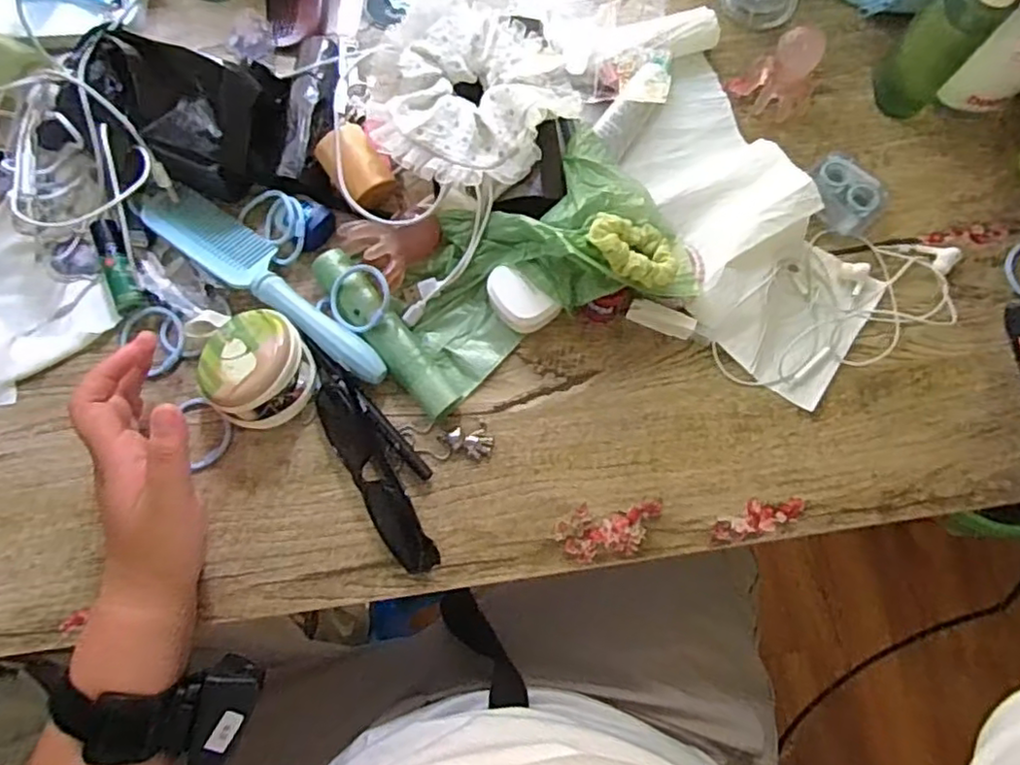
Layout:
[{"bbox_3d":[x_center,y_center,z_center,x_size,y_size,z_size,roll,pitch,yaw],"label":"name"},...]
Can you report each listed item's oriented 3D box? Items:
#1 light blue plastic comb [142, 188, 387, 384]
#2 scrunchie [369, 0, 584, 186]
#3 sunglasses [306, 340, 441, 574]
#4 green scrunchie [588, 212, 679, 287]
[{"bbox_3d":[-0.168,-0.074,0.457,0.216,0.013,0.043,35,77,8],"label":"light blue plastic comb"},{"bbox_3d":[-0.028,-0.207,0.460,0.140,0.032,0.144,0,75,-1],"label":"scrunchie"},{"bbox_3d":[-0.090,0.047,0.435,0.045,0.021,0.164,-29,78,-8],"label":"sunglasses"},{"bbox_3d":[0.082,-0.091,0.437,0.066,0.017,0.047,14,62,-22],"label":"green scrunchie"}]

